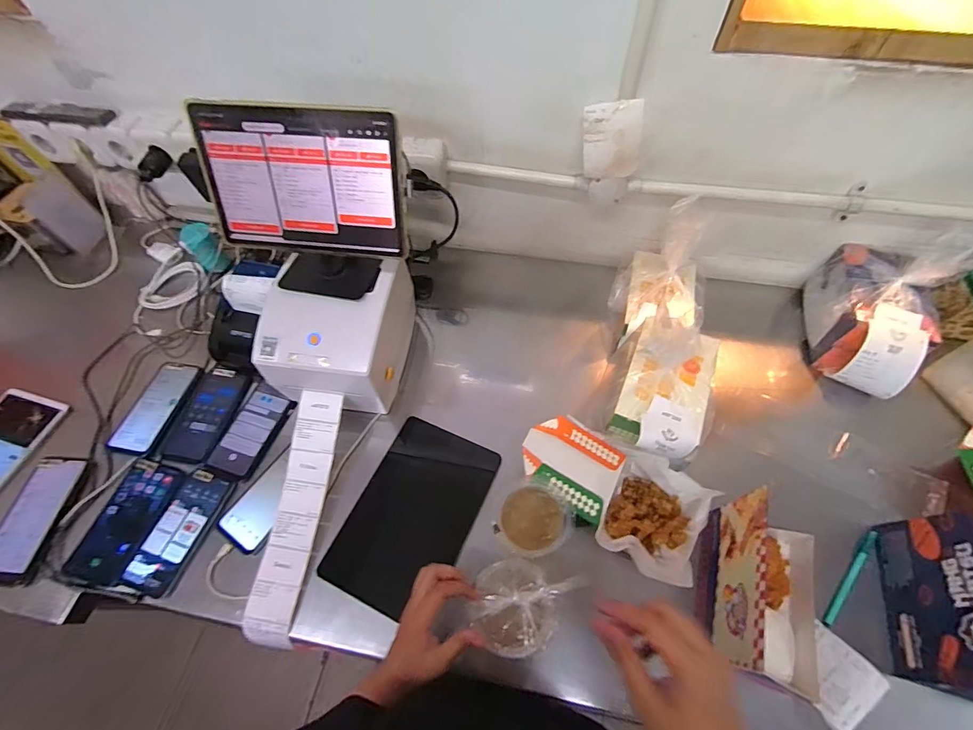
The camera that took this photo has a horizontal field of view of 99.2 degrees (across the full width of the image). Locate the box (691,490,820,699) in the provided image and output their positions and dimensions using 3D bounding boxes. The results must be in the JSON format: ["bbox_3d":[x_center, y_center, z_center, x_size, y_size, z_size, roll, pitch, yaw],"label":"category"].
[{"bbox_3d":[0.329,0.257,0.463,0.134,0.153,0.178,14,62,10],"label":"box"}]

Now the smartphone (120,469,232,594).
[{"bbox_3d":[-0.429,0.229,0.577,0.082,0.012,0.166,14,62,9],"label":"smartphone"}]

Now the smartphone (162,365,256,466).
[{"bbox_3d":[-0.449,0.075,0.673,0.085,0.008,0.165,3,60,3],"label":"smartphone"}]

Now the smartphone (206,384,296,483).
[{"bbox_3d":[-0.370,0.104,0.651,0.080,0.004,0.148,15,62,10],"label":"smartphone"}]

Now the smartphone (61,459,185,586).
[{"bbox_3d":[-0.507,0.216,0.584,0.084,0.010,0.162,11,61,8],"label":"smartphone"}]

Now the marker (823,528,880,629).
[{"bbox_3d":[0.470,0.274,0.531,0.014,0.010,0.146,39,68,21],"label":"marker"}]

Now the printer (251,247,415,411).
[{"bbox_3d":[-0.221,-0.044,0.642,0.176,0.160,0.191,4,61,4],"label":"printer"}]

